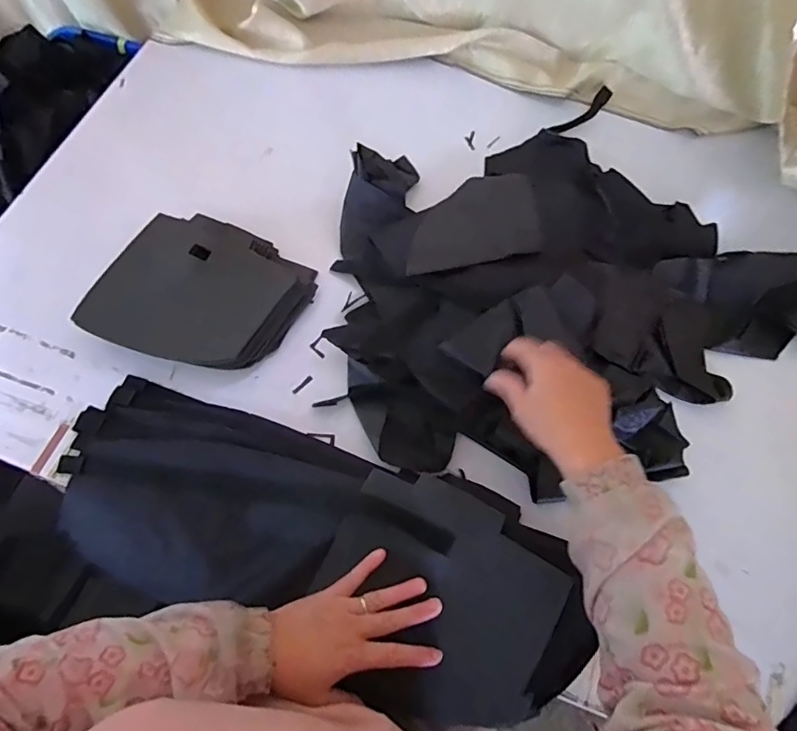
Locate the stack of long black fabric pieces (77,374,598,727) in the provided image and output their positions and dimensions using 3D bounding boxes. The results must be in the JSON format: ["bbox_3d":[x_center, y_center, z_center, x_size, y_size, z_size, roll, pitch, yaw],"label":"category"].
[{"bbox_3d":[-0.107,0.180,0.528,0.551,0.051,0.213,16,68,14],"label":"stack of long black fabric pieces"}]

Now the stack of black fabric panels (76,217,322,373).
[{"bbox_3d":[-0.247,-0.089,0.638,0.237,0.047,0.194,20,69,8],"label":"stack of black fabric panels"}]

